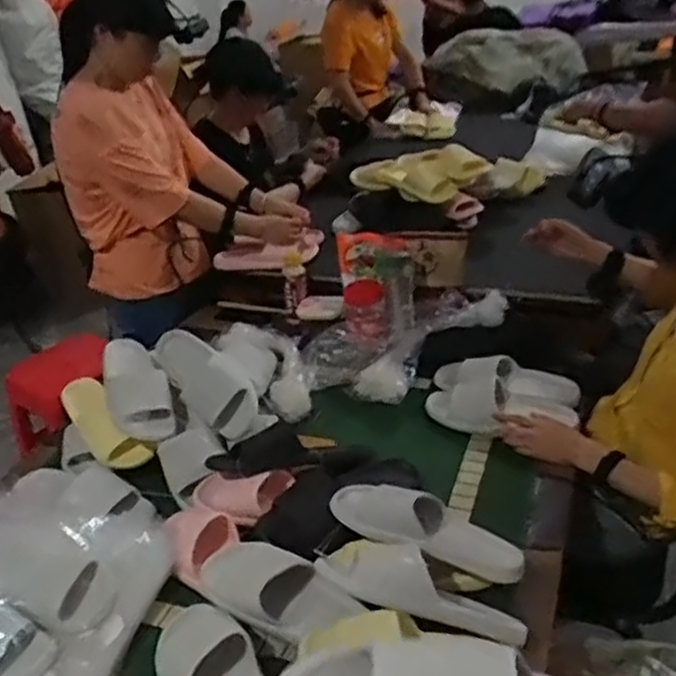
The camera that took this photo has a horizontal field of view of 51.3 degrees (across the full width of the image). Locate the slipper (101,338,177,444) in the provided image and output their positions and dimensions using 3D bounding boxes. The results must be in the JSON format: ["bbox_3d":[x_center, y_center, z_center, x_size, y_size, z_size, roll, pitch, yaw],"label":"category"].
[{"bbox_3d":[-0.380,0.086,1.327,0.111,0.076,0.284,-15,31,-15],"label":"slipper"}]

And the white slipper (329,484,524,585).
[{"bbox_3d":[0.128,0.268,1.012,0.276,0.067,0.107,11,34,27],"label":"white slipper"}]

